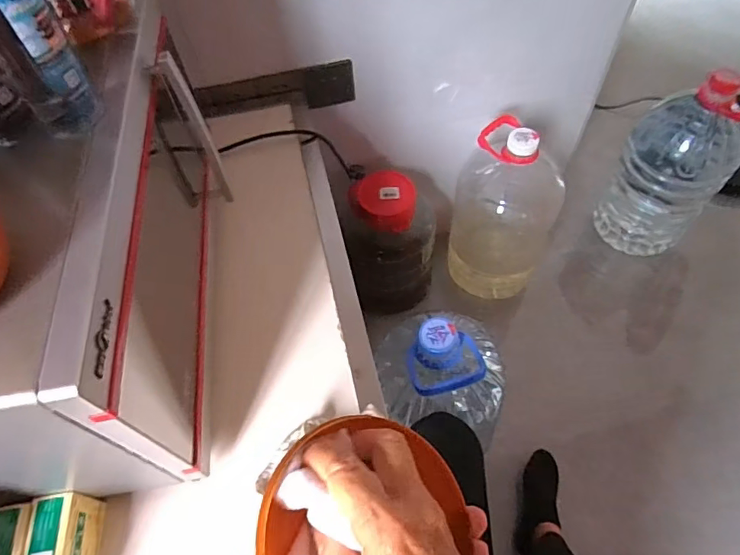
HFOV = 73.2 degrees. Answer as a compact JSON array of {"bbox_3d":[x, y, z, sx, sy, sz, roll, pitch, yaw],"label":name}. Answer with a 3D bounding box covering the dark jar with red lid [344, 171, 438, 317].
[{"bbox_3d":[0.051,-0.059,1.087,0.180,0.298,0.174,-4,58,1],"label":"dark jar with red lid"}]

